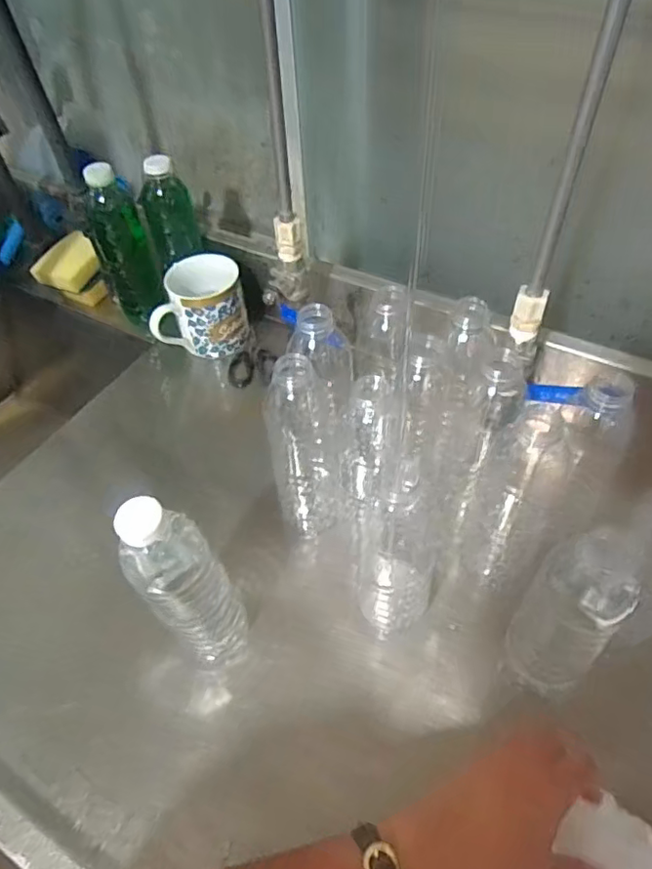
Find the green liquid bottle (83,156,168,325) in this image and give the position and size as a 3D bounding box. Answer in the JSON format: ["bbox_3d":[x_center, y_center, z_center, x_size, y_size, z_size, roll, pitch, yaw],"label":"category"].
[{"bbox_3d":[-0.251,-0.233,0.750,0.059,0.192,0.050,-35,57,-24],"label":"green liquid bottle"}]

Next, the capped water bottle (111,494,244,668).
[{"bbox_3d":[-0.107,0.118,0.463,0.061,0.219,0.051,-22,52,-15],"label":"capped water bottle"}]

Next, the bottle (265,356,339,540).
[{"bbox_3d":[-0.021,0.010,0.543,0.054,0.205,0.068,-6,50,-2],"label":"bottle"}]

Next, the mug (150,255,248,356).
[{"bbox_3d":[-0.160,-0.161,0.757,0.112,0.085,0.098,-10,50,-6],"label":"mug"}]

